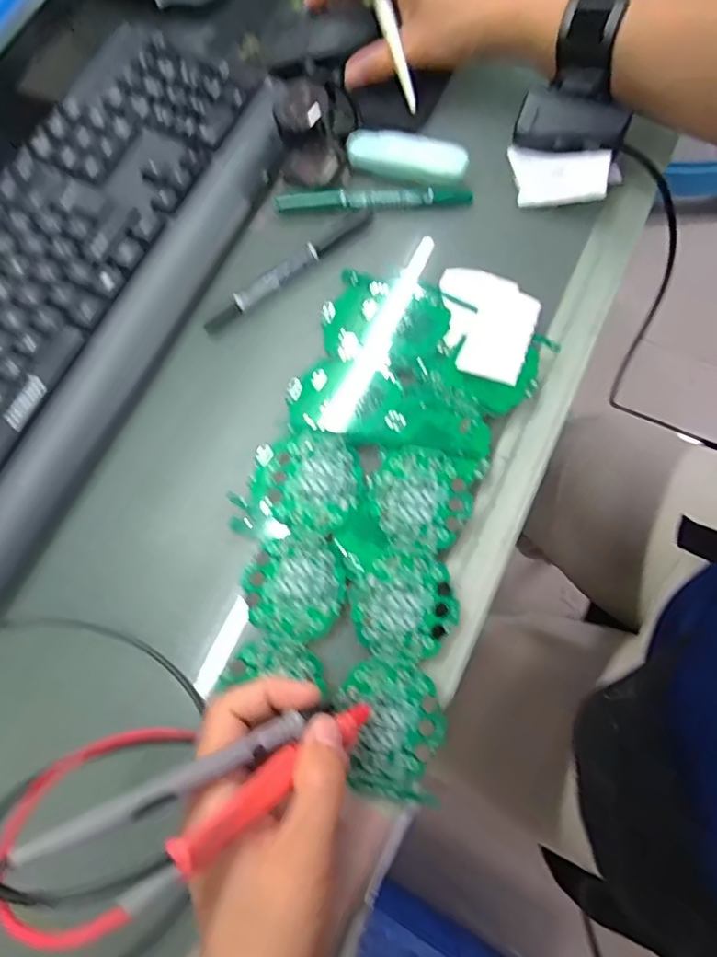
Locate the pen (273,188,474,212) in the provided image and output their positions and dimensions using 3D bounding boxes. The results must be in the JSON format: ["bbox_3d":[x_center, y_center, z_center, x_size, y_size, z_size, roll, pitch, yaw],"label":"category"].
[{"bbox_3d":[0.010,-0.197,0.398,0.136,0.010,0.014,0,73,1],"label":"pen"}]

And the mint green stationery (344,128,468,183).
[{"bbox_3d":[0.033,-0.227,0.397,0.086,0.015,0.025,20,74,7],"label":"mint green stationery"}]

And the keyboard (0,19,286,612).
[{"bbox_3d":[-0.197,-0.127,0.380,0.162,0.025,0.430,24,75,8],"label":"keyboard"}]

